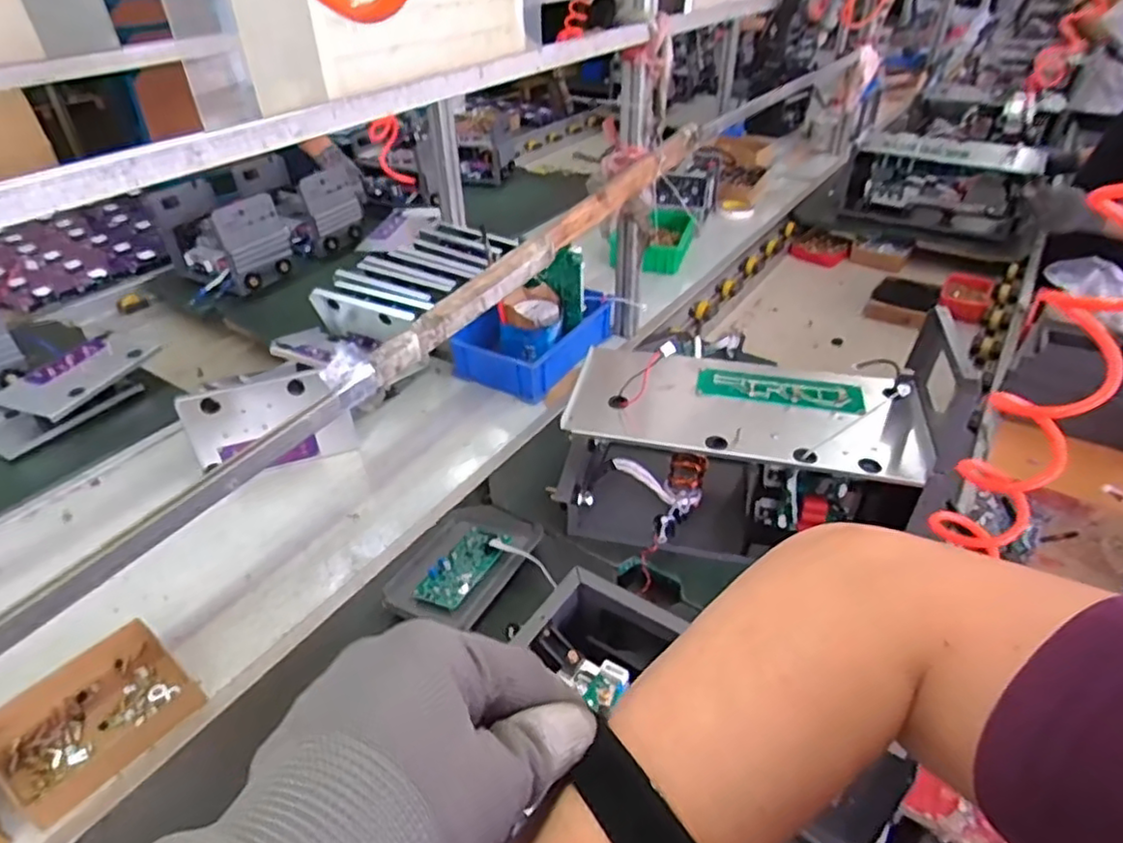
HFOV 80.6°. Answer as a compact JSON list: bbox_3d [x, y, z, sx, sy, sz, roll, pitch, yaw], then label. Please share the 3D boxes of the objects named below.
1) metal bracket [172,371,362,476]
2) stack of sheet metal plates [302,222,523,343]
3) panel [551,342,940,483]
[{"bbox_3d":[-0.454,0.007,1.044,0.233,0.154,0.048,-16,40,-19],"label":"metal bracket"},{"bbox_3d":[-0.293,-0.292,1.382,0.231,0.083,0.394,20,42,24],"label":"stack of sheet metal plates"},{"bbox_3d":[0.243,-0.033,0.884,0.441,0.061,0.260,7,35,10],"label":"panel"}]

